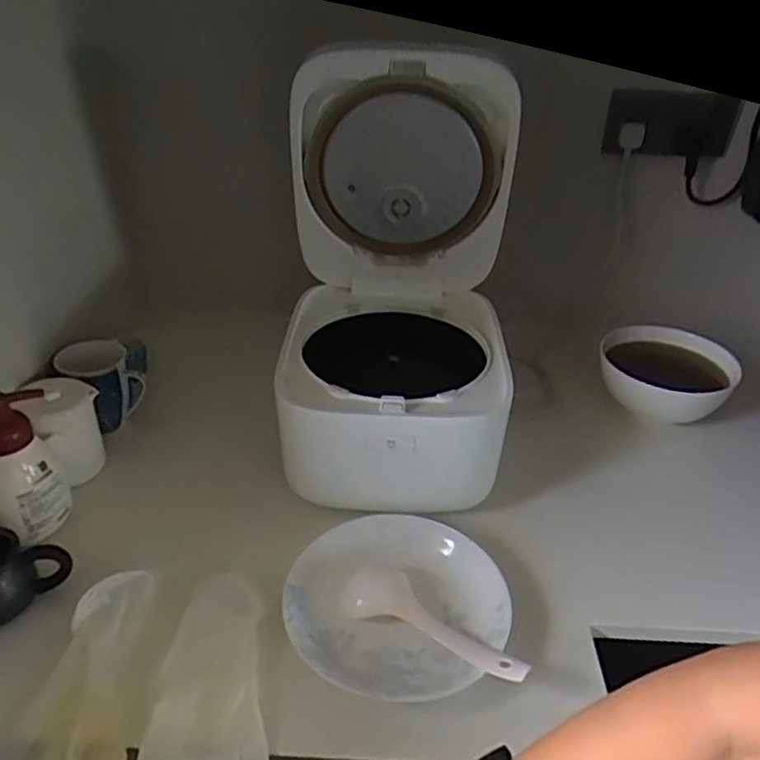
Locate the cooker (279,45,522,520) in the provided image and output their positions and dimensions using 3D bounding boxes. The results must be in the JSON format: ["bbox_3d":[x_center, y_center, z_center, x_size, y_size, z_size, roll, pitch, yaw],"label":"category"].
[{"bbox_3d":[0.019,-0.102,0.685,0.228,0.370,0.278,0,33,-2],"label":"cooker"}]

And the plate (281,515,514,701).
[{"bbox_3d":[0.014,0.203,0.593,0.195,0.029,0.187,1,33,-1],"label":"plate"}]

